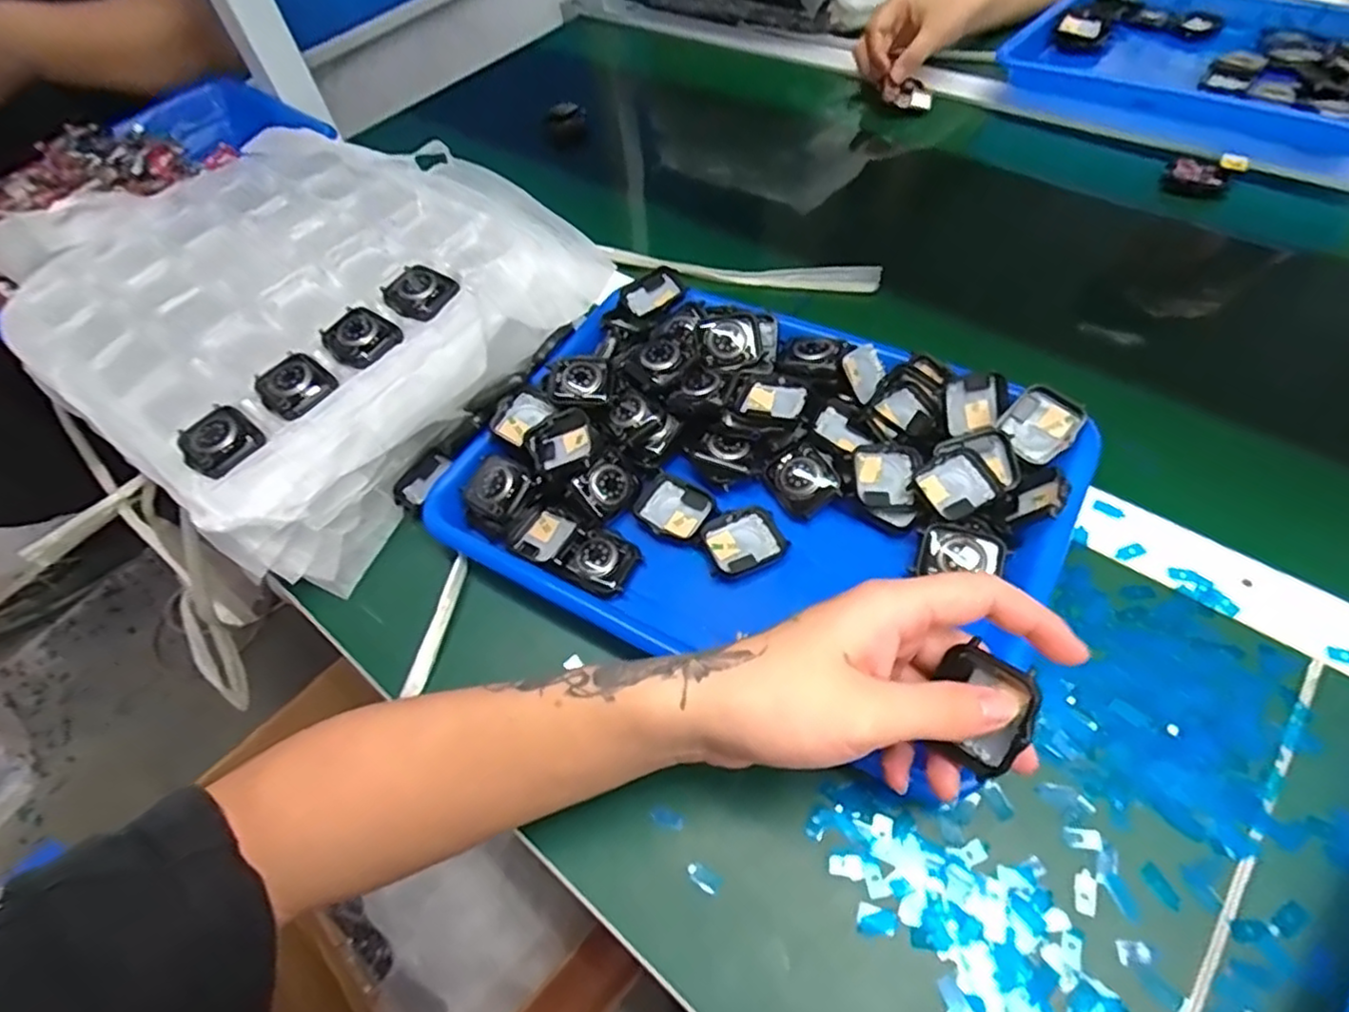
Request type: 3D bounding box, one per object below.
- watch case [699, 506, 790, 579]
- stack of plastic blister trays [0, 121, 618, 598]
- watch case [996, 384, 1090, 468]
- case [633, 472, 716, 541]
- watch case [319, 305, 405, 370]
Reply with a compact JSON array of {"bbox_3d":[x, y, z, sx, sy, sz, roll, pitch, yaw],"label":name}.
[{"bbox_3d":[0.040,0.022,0.385,0.045,0.008,0.037,-22,56,-8],"label":"watch case"},{"bbox_3d":[-0.297,-0.160,0.508,0.411,0.073,0.310,28,64,24],"label":"stack of plastic blister trays"},{"bbox_3d":[0.212,-0.048,0.388,0.037,0.013,0.042,45,101,24],"label":"watch case"},{"bbox_3d":[0.001,0.002,0.408,0.045,0.013,0.040,26,63,23],"label":"case"},{"bbox_3d":[-0.203,-0.110,0.430,0.053,0.008,0.041,37,68,27],"label":"watch case"}]

